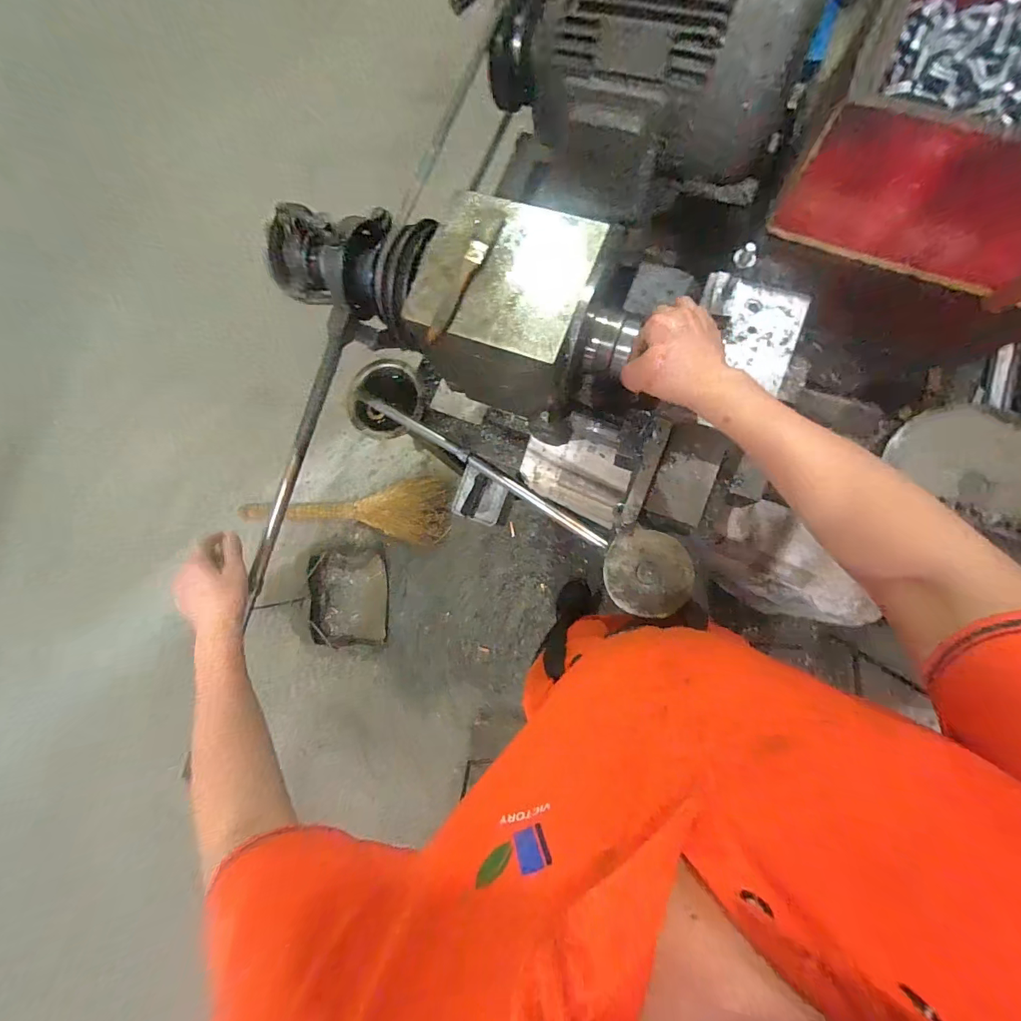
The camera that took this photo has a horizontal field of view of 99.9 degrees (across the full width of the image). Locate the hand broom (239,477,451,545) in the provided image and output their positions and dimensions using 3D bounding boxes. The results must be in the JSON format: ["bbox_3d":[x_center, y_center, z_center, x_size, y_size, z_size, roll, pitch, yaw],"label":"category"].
[{"bbox_3d":[-0.611,0.006,1.490,0.819,0.066,0.224,-2,82,8],"label":"hand broom"}]

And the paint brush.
[{"bbox_3d":[-0.045,-0.241,0.438,0.024,0.006,0.154,23,86,11],"label":"paint brush"}]

